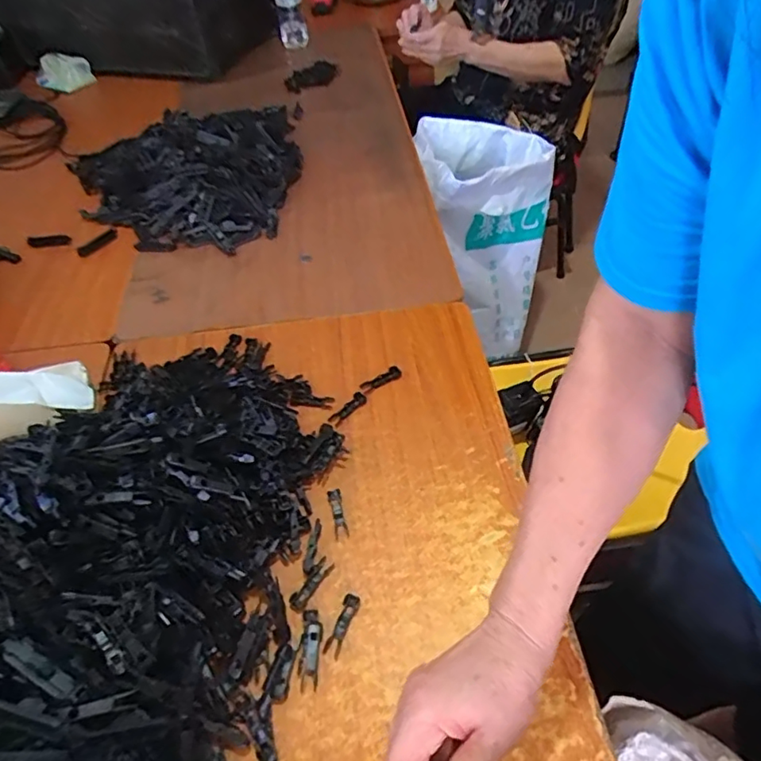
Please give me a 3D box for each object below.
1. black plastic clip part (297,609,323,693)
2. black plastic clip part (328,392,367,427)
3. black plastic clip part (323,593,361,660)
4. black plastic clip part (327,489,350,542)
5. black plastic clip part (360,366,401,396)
[{"bbox_3d":[-0.063,0.239,0.500,0.018,0.007,0.066,-1,49,3],"label":"black plastic clip part"},{"bbox_3d":[-0.039,0.034,0.673,0.016,0.006,0.054,32,58,27],"label":"black plastic clip part"},{"bbox_3d":[-0.035,0.224,0.513,0.015,0.008,0.054,16,52,17],"label":"black plastic clip part"},{"bbox_3d":[-0.045,0.139,0.588,0.013,0.006,0.056,-12,49,-6],"label":"black plastic clip part"},{"bbox_3d":[0.000,-0.002,0.701,0.053,0.012,0.016,-27,53,-18],"label":"black plastic clip part"}]

